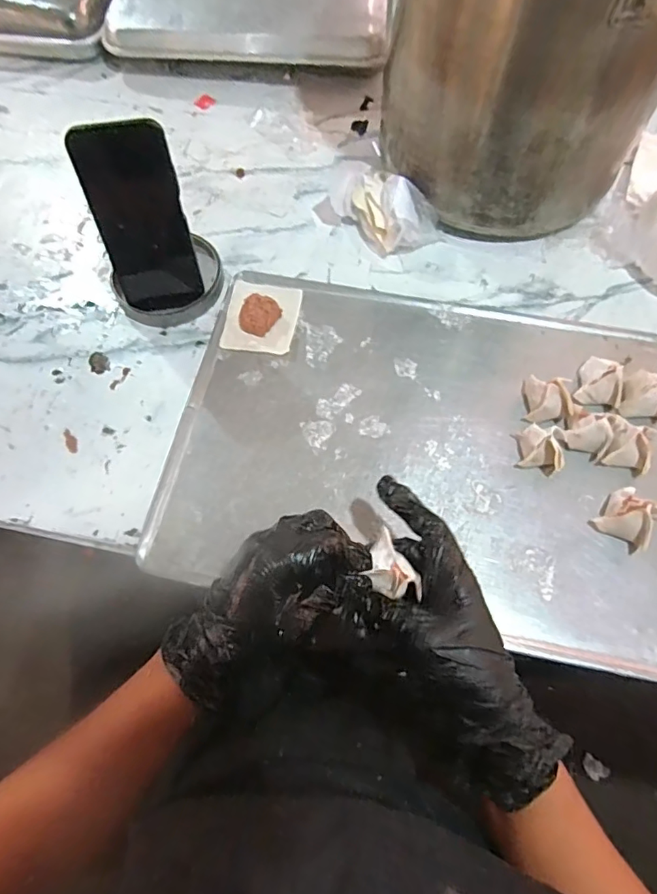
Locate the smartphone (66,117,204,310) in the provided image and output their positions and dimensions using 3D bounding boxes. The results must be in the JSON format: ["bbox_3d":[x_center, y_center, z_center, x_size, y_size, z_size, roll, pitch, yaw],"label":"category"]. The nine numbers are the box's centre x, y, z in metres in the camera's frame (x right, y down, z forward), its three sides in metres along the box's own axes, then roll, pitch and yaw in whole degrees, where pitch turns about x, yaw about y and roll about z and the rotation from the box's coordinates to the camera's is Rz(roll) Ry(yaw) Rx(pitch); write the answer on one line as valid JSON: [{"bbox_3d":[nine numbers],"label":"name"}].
[{"bbox_3d":[-0.168,-0.204,0.475,0.078,0.164,0.007,-27,51,-20],"label":"smartphone"}]

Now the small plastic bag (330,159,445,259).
[{"bbox_3d":[0.056,-0.272,0.577,0.076,0.050,0.143,-36,69,-14],"label":"small plastic bag"}]

